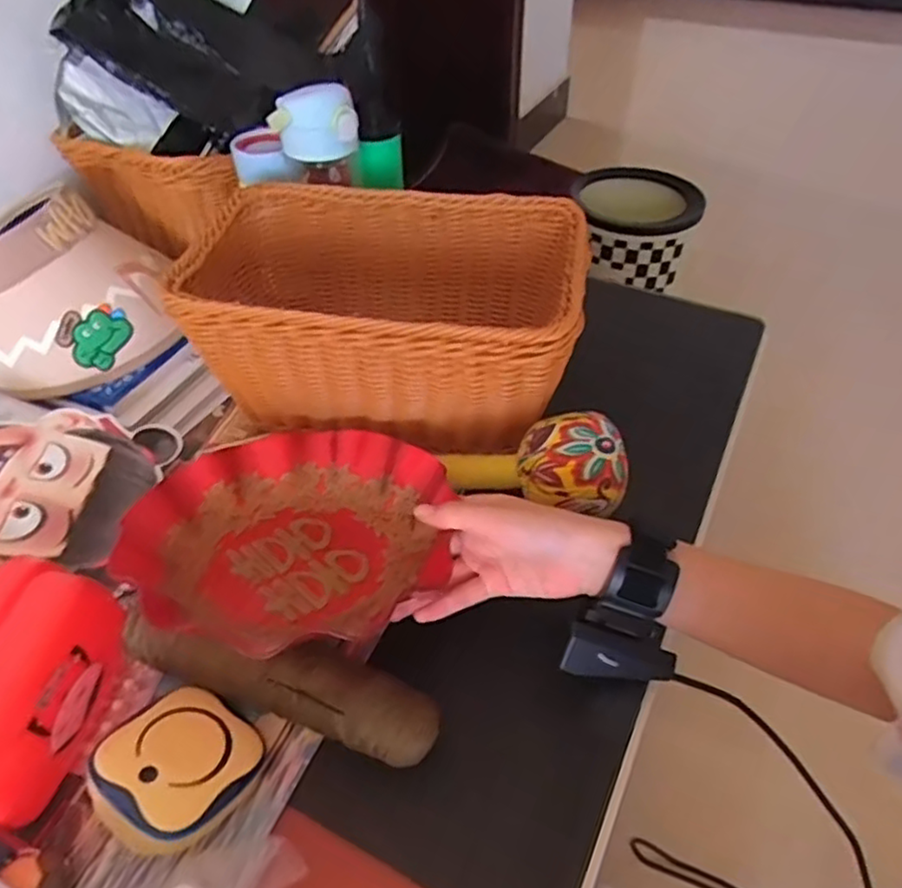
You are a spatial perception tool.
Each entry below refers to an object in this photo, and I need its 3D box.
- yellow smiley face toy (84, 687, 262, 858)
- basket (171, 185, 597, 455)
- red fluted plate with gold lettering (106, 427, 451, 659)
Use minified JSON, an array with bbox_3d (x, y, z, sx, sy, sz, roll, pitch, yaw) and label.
[{"bbox_3d":[-0.147,0.176,0.367,0.071,0.027,0.081,28,30,16],"label":"yellow smiley face toy"},{"bbox_3d":[-0.053,-0.105,0.555,0.293,0.122,0.189,6,46,7],"label":"basket"},{"bbox_3d":[-0.102,0.059,0.444,0.191,0.046,0.197,1,38,-1],"label":"red fluted plate with gold lettering"}]

